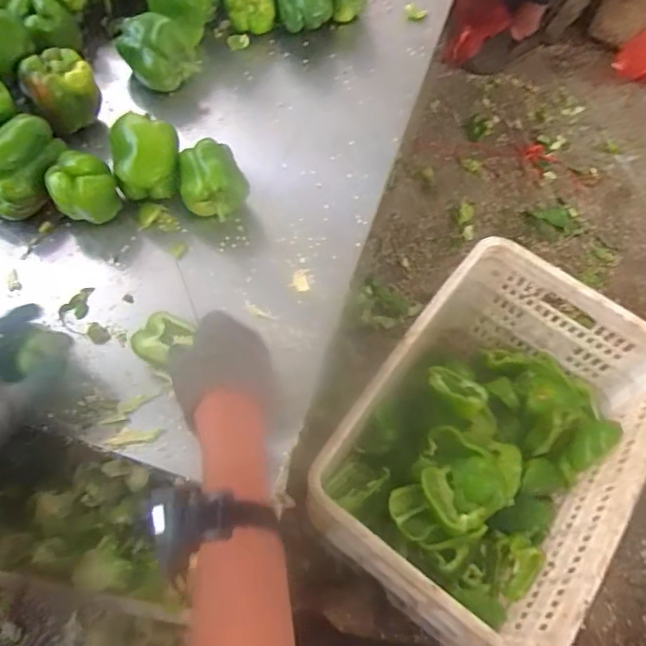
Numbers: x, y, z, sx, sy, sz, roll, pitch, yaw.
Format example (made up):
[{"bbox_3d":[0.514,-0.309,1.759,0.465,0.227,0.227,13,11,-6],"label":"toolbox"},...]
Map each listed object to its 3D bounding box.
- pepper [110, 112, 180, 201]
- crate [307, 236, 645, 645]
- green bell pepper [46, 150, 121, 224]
[{"bbox_3d":[-0.228,-0.214,0.727,0.081,0.069,0.091,-10,64,-10],"label":"pepper"},{"bbox_3d":[0.248,0.180,0.852,0.346,0.250,0.502,35,66,13],"label":"crate"},{"bbox_3d":[-0.296,-0.167,0.705,0.062,0.070,0.068,2,63,-4],"label":"green bell pepper"}]

